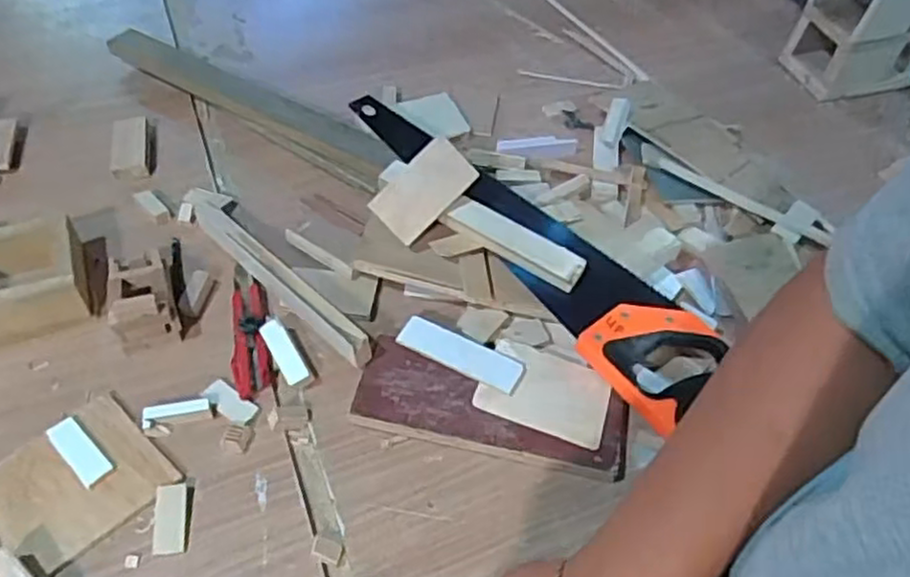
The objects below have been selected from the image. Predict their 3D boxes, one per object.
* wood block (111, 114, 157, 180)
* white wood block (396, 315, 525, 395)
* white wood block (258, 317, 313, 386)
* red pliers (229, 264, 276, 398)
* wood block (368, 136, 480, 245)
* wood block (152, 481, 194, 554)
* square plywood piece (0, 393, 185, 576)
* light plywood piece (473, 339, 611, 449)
[{"bbox_3d":[-0.388,-0.173,0.866,0.046,0.021,0.101,-9,49,-12],"label":"wood block"},{"bbox_3d":[0.006,0.060,0.672,0.121,0.008,0.037,24,51,17],"label":"white wood block"},{"bbox_3d":[-0.162,0.062,0.679,0.022,0.019,0.075,-25,54,-23],"label":"white wood block"},{"bbox_3d":[-0.204,0.034,0.707,0.037,0.017,0.158,-9,49,-11],"label":"red pliers"},{"bbox_3d":[-0.031,-0.098,0.718,0.102,0.061,0.010,-46,17,0],"label":"wood block"},{"bbox_3d":[-0.229,0.184,0.581,0.026,0.014,0.056,-4,48,-7],"label":"wood block"},{"bbox_3d":[-0.321,0.163,0.596,0.140,0.010,0.117,-34,58,-29],"label":"square plywood piece"},{"bbox_3d":[0.084,0.091,0.656,0.113,0.008,0.085,16,49,11],"label":"light plywood piece"}]

